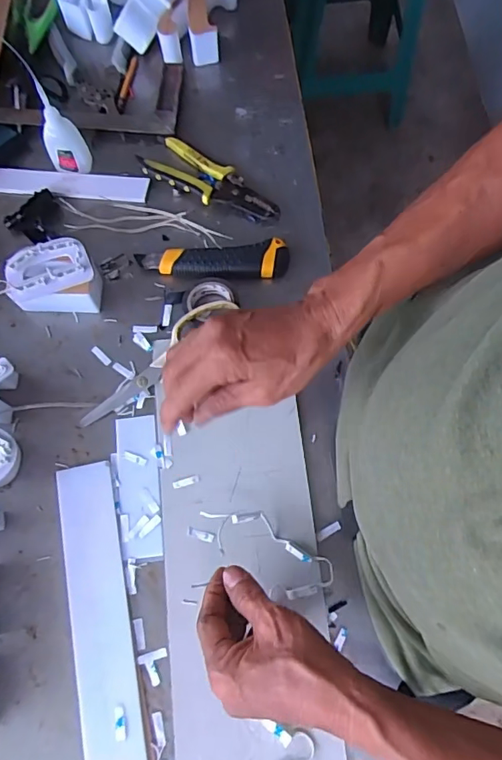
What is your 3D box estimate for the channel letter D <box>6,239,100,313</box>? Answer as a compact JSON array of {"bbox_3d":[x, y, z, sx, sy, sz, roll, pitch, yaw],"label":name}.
[{"bbox_3d":[-0.201,-0.104,0.523,0.083,0.048,0.059,-5,73,-1],"label":"channel letter D"}]

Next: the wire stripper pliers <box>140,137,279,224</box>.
[{"bbox_3d":[-0.041,-0.228,0.575,0.160,0.020,0.058,28,75,9],"label":"wire stripper pliers"}]

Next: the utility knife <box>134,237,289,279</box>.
[{"bbox_3d":[-0.040,-0.126,0.544,0.159,0.019,0.040,-6,73,-1],"label":"utility knife"}]

